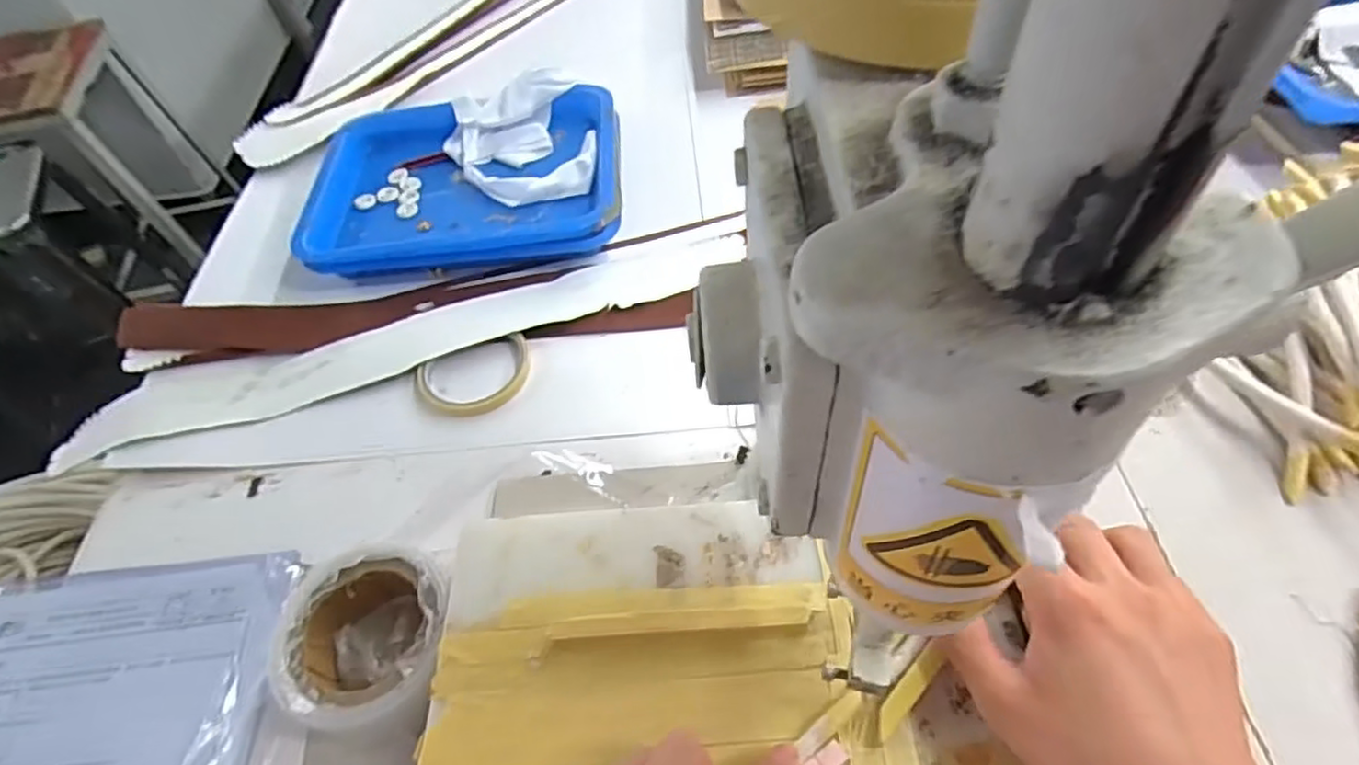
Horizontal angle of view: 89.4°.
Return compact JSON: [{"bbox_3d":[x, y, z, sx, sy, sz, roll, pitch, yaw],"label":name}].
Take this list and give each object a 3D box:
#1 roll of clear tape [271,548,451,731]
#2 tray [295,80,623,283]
[{"bbox_3d":[-0.178,0.149,0.404,0.095,0.055,0.099,-2,54,3],"label":"roll of clear tape"},{"bbox_3d":[-0.199,-0.198,0.666,0.287,0.046,0.225,-6,53,1],"label":"tray"}]

